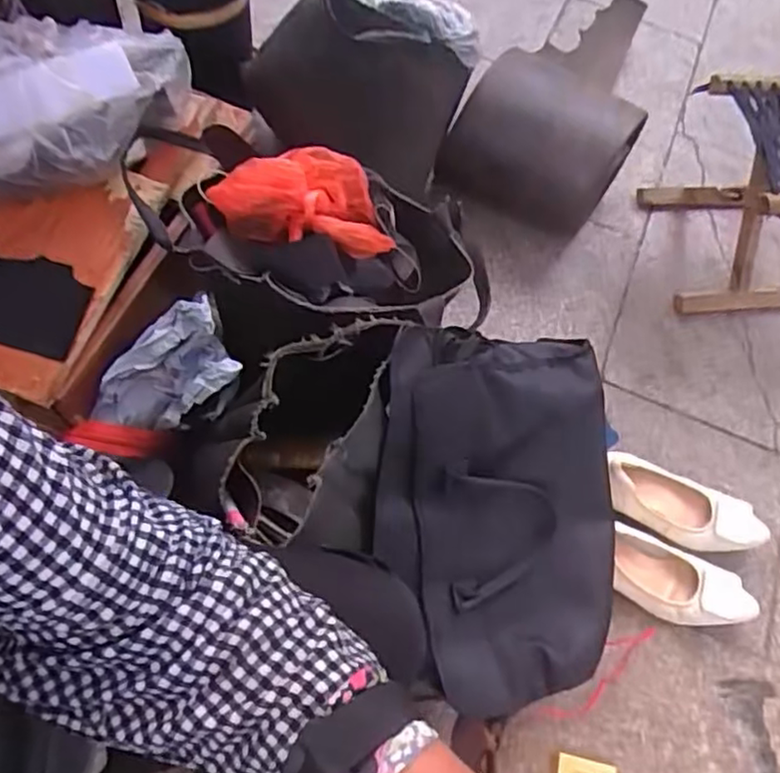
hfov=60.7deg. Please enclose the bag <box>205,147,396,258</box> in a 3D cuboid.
[{"bbox_3d":[-0.106,-0.213,0.805,0.204,0.100,0.099,-14,66,-14],"label":"bag"}]

